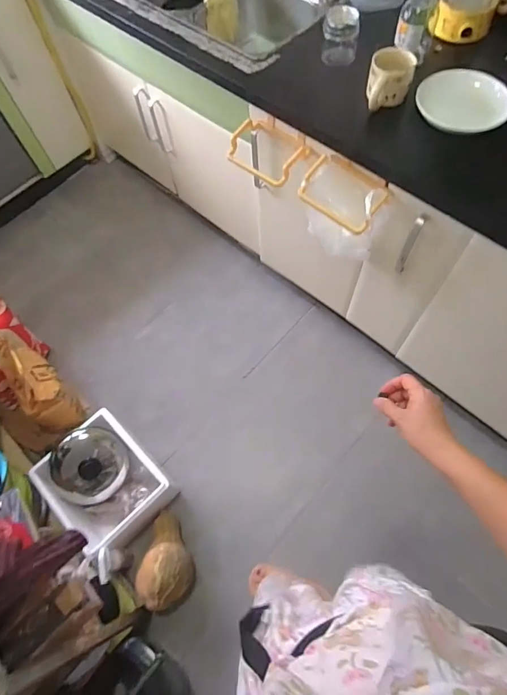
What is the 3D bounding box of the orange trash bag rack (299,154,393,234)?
[{"bbox_3d":[0.208,-0.356,0.926,0.188,0.063,0.148,28,70,15],"label":"orange trash bag rack"}]

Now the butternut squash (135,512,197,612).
[{"bbox_3d":[-0.254,0.627,1.198,0.141,0.148,0.252,-4,65,1],"label":"butternut squash"}]

